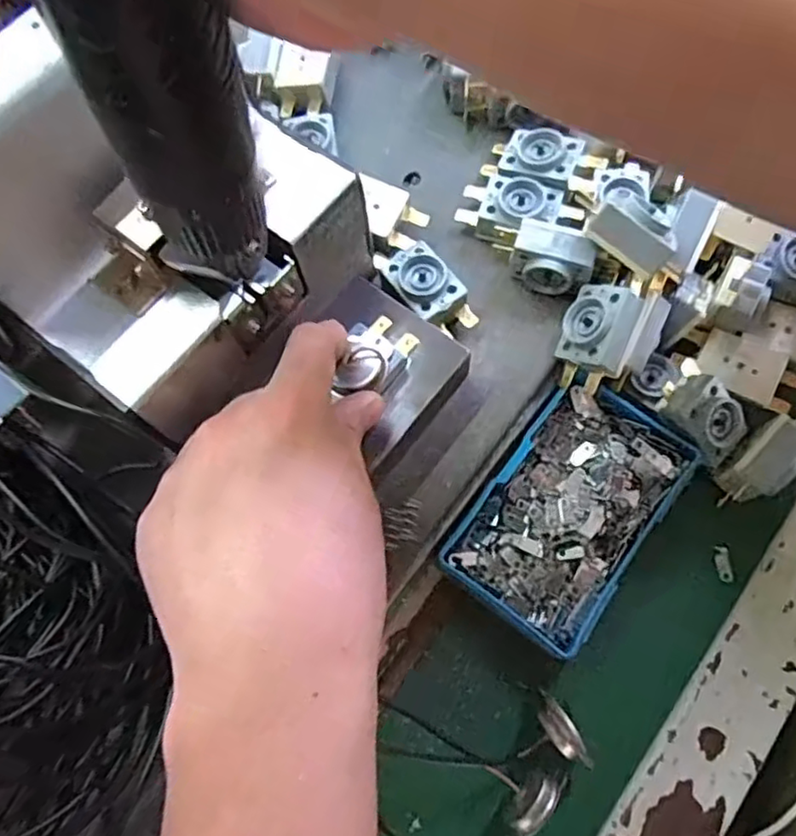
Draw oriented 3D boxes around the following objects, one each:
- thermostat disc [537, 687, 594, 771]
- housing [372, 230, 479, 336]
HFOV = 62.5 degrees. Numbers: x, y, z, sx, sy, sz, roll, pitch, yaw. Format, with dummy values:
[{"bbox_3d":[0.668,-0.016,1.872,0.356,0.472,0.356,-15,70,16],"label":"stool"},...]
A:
[{"bbox_3d":[0.071,0.134,0.281,0.013,0.021,0.032,-34,73,-9],"label":"thermostat disc"},{"bbox_3d":[0.011,-0.064,0.314,0.027,0.014,0.059,-36,73,-10],"label":"housing"}]

